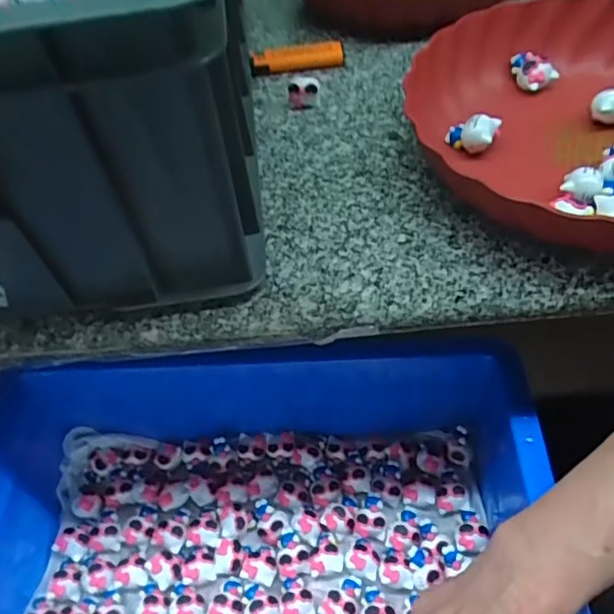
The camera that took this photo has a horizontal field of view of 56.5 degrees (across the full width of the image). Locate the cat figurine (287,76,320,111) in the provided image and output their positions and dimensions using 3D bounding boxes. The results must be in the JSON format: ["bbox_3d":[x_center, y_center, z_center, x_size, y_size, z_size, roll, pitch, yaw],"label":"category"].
[{"bbox_3d":[-0.003,-0.168,0.446,0.025,0.021,0.017,-2,50,4],"label":"cat figurine"}]

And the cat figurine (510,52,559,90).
[{"bbox_3d":[0.161,-0.169,0.408,0.032,0.027,0.014,19,55,20],"label":"cat figurine"}]

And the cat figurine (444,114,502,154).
[{"bbox_3d":[0.108,-0.115,0.374,0.033,0.026,0.019,10,52,14],"label":"cat figurine"}]

